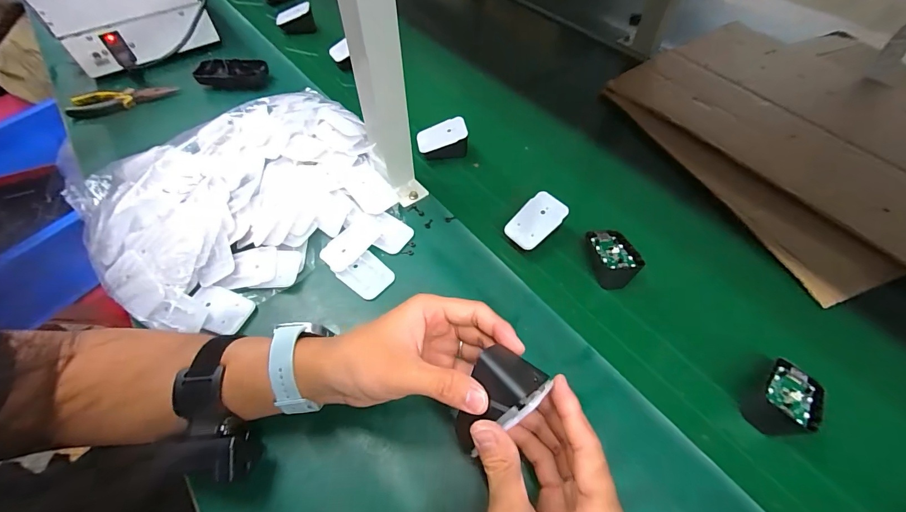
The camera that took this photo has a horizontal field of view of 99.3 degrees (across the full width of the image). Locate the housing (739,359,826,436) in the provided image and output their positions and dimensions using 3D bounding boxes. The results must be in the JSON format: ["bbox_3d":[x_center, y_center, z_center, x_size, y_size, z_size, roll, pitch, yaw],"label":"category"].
[{"bbox_3d":[0.296,0.126,0.343,0.069,0.036,0.046,-37,62,-21],"label":"housing"}]

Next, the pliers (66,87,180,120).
[{"bbox_3d":[-0.536,-0.253,0.624,0.156,0.020,0.049,-12,56,-6],"label":"pliers"}]

